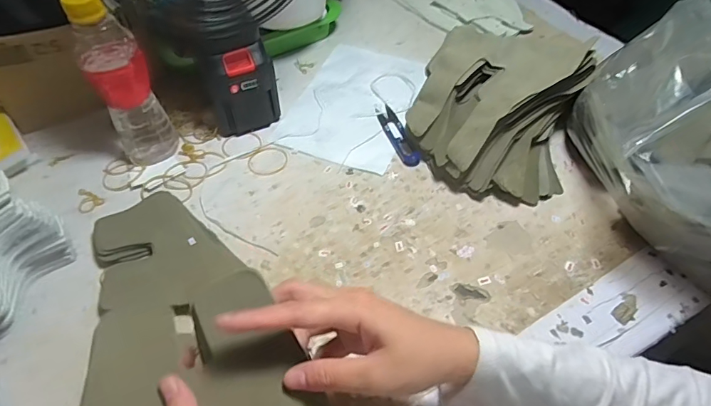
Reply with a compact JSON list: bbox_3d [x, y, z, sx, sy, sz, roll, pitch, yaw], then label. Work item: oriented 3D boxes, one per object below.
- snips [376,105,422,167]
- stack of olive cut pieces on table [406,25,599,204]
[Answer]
[{"bbox_3d":[0.049,-0.084,0.545,0.023,0.011,0.105,-14,54,-10],"label":"snips"},{"bbox_3d":[0.149,-0.095,0.493,0.168,0.105,0.159,12,54,10],"label":"stack of olive cut pieces on table"}]

